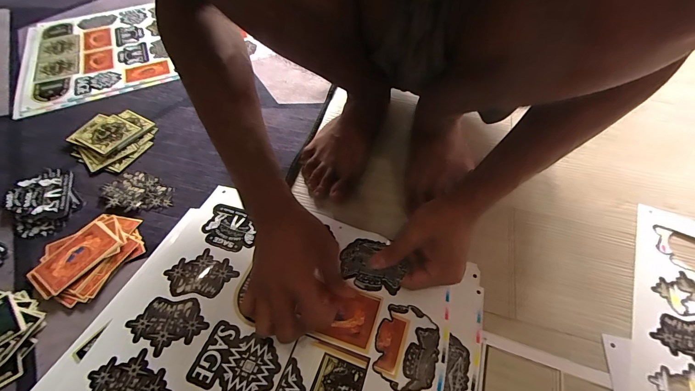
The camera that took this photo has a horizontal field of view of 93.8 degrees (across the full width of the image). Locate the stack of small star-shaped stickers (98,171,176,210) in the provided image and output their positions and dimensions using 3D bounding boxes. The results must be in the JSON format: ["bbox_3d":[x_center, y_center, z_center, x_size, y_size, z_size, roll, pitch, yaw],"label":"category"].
[{"bbox_3d":[-0.290,-0.004,0.448,0.096,0.009,0.063,21,56,15],"label":"stack of small star-shaped stickers"}]

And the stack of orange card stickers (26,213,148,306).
[{"bbox_3d":[-0.309,0.069,0.389,0.088,0.007,0.114,26,58,18],"label":"stack of orange card stickers"}]

